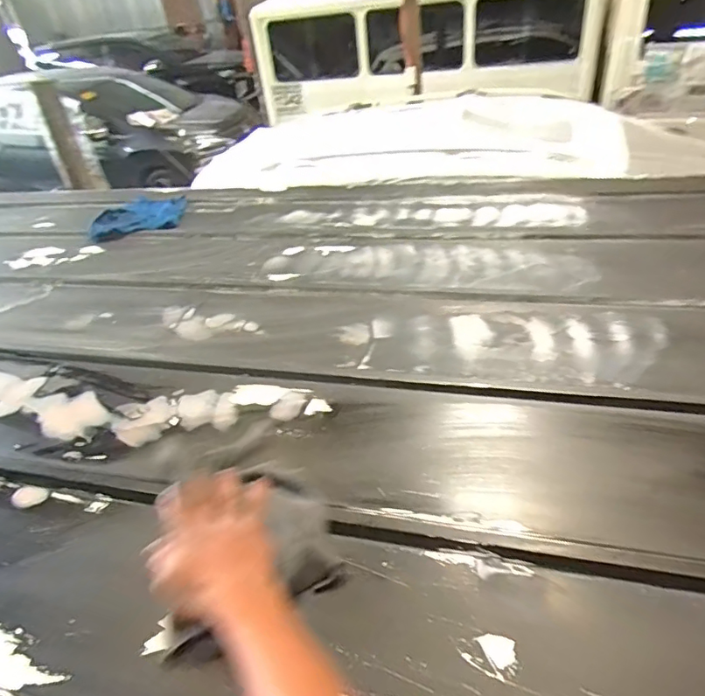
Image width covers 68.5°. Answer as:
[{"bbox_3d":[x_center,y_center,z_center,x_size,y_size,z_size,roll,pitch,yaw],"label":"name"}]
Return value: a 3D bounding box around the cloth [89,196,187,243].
[{"bbox_3d":[-0.521,-0.331,1.283,0.211,0.055,0.308,-17,37,-13],"label":"cloth"}]

